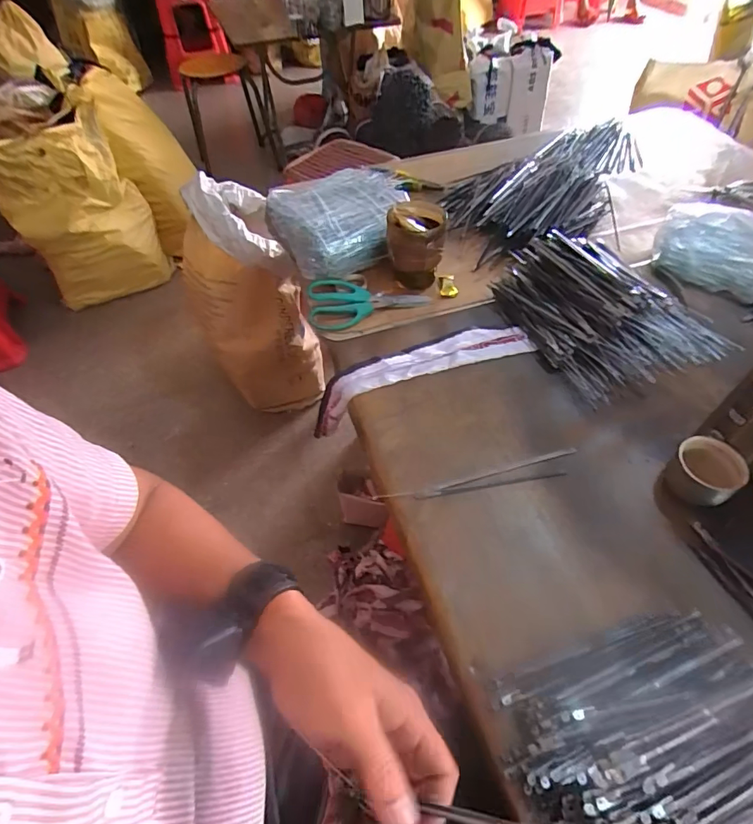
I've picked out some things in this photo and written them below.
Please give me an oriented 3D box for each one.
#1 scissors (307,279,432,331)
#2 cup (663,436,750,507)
[{"bbox_3d":[-0.012,-0.164,0.704,0.178,0.009,0.085,-3,68,-6],"label":"scissors"},{"bbox_3d":[0.343,0.063,0.492,0.062,0.038,0.065,-2,53,2],"label":"cup"}]

